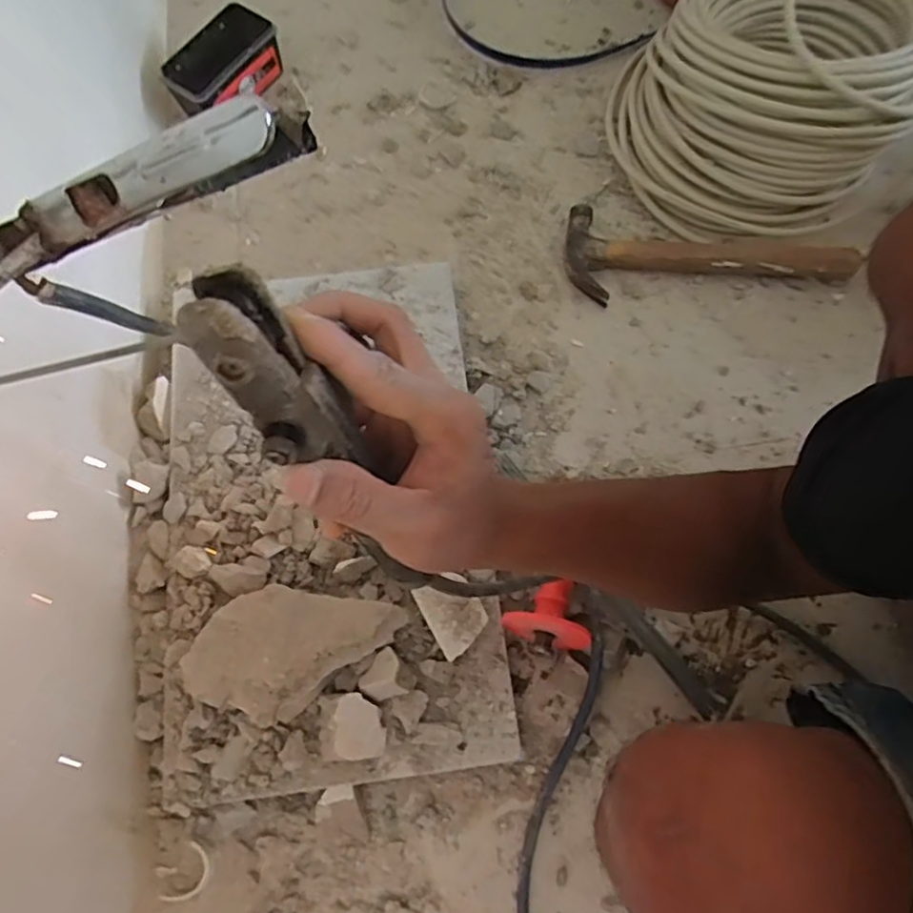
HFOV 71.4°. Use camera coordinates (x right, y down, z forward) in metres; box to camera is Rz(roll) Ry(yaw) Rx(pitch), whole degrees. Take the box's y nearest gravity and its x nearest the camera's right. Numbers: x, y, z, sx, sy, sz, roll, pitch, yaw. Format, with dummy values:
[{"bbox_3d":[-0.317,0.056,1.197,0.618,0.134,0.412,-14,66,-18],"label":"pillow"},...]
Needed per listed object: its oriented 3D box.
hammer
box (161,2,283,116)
[{"bbox_3d":[0.268,-0.202,0.690,0.305,0.039,0.104,12,74,6],"label":"hammer"},{"bbox_3d":[-0.288,-0.480,0.789,0.084,0.054,0.148,33,77,11],"label":"box"}]

